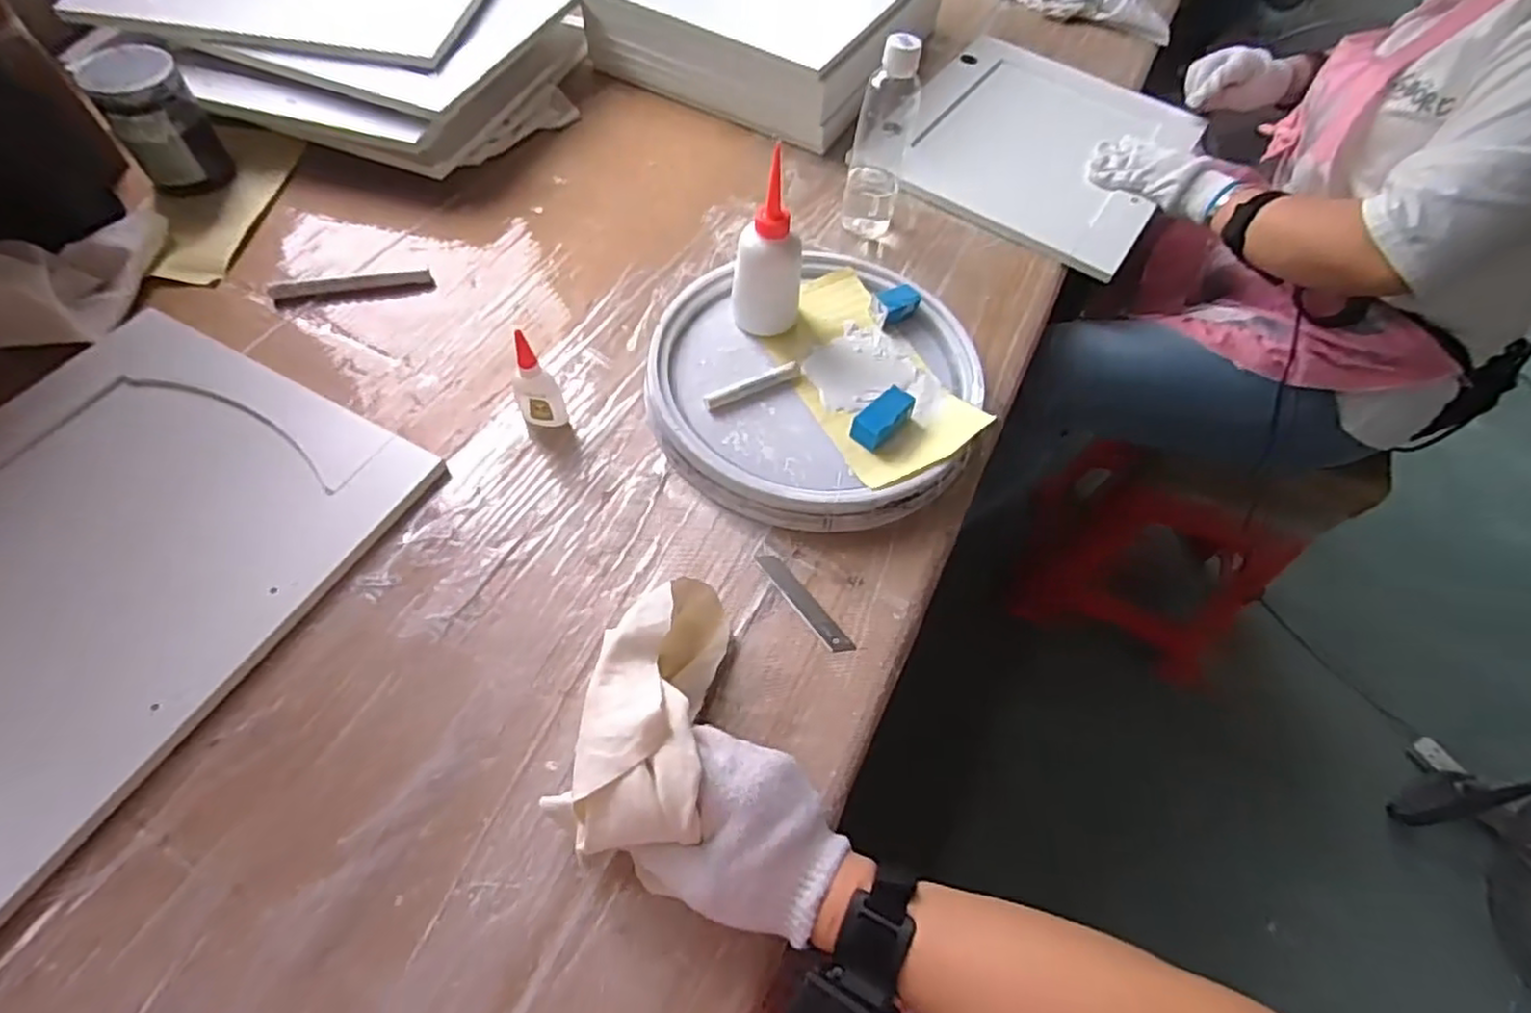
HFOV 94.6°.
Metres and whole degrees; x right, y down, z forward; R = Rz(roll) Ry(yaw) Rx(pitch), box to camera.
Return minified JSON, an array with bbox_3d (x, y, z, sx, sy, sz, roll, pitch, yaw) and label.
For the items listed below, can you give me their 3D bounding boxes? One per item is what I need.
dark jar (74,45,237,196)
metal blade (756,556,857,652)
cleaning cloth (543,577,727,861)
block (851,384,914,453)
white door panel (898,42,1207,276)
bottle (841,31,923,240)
[{"bbox_3d":[-0.608,-0.385,0.709,0.078,0.115,0.085,2,58,-3],"label":"dark jar"},{"bbox_3d":[0.030,0.073,0.542,0.017,0.004,0.100,-32,65,-22],"label":"metal blade"},{"bbox_3d":[-0.067,0.113,0.440,0.074,0.067,0.182,11,30,2],"label":"cleaning cloth"},{"bbox_3d":[0.100,-0.075,0.599,0.057,0.023,0.029,-37,67,-24],"label":"block"},{"bbox_3d":[0.341,-0.461,0.885,0.331,0.012,0.378,31,61,15],"label":"white door panel"},{"bbox_3d":[0.117,-0.364,0.708,0.057,0.178,0.050,13,58,4],"label":"bottle"}]

